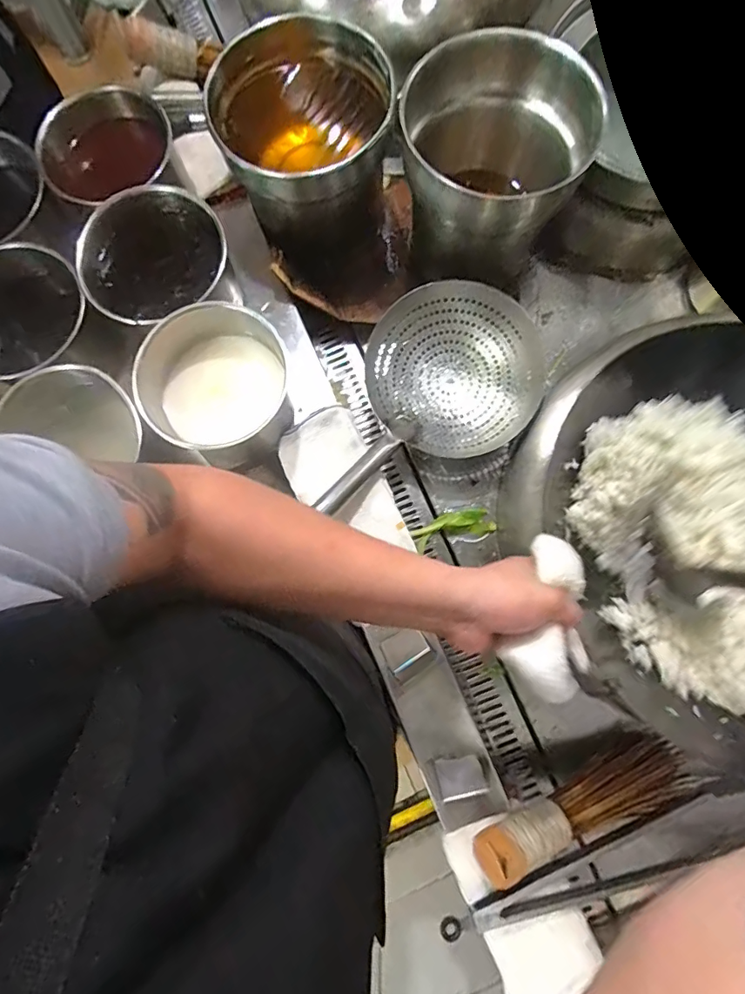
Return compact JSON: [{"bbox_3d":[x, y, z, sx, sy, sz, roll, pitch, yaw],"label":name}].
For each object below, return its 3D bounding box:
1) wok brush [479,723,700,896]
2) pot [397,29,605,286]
[{"bbox_3d":[0.250,0.362,0.572,0.289,0.052,0.069,-13,79,-21],"label":"wok brush"},{"bbox_3d":[0.150,-0.415,0.628,0.204,0.209,0.168,-2,80,0],"label":"pot"}]

